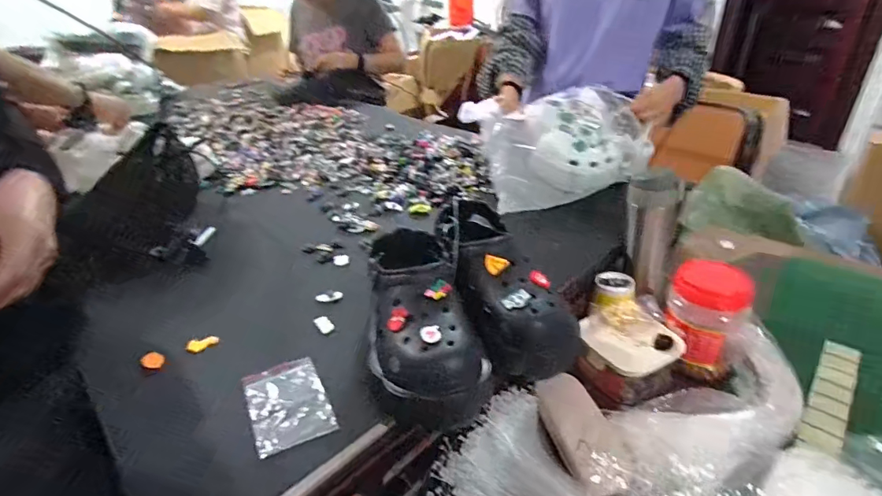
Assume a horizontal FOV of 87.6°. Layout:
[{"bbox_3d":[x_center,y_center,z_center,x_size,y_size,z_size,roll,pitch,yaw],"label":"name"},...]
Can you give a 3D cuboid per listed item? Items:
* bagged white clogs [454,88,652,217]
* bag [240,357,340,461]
[{"bbox_3d":[0.222,-0.197,0.851,0.331,0.137,0.191,-15,33,-20],"label":"bagged white clogs"},{"bbox_3d":[-0.156,0.155,0.467,0.072,0.005,0.112,-17,33,-23],"label":"bag"}]

